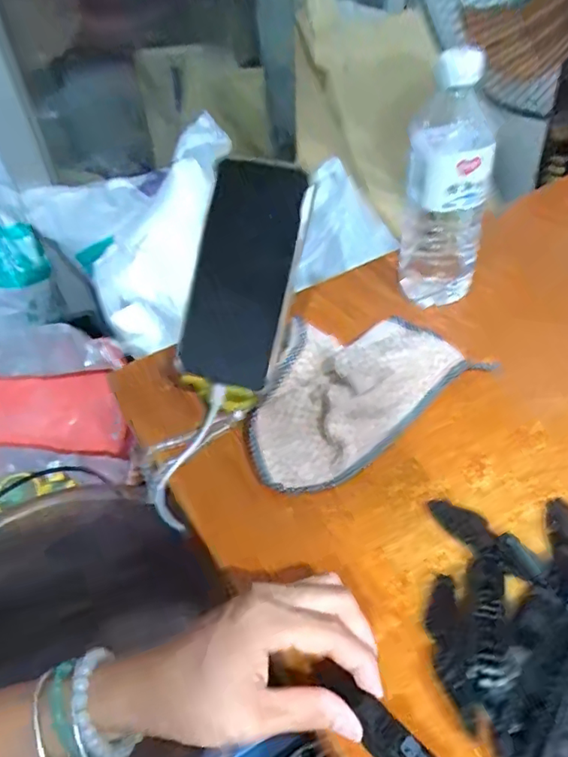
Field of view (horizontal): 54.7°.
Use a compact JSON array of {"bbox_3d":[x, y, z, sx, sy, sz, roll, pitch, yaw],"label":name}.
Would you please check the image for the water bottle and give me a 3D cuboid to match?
[{"bbox_3d":[0.145,-0.165,0.496,0.064,0.215,0.053,-4,41,2],"label":"water bottle"}]

